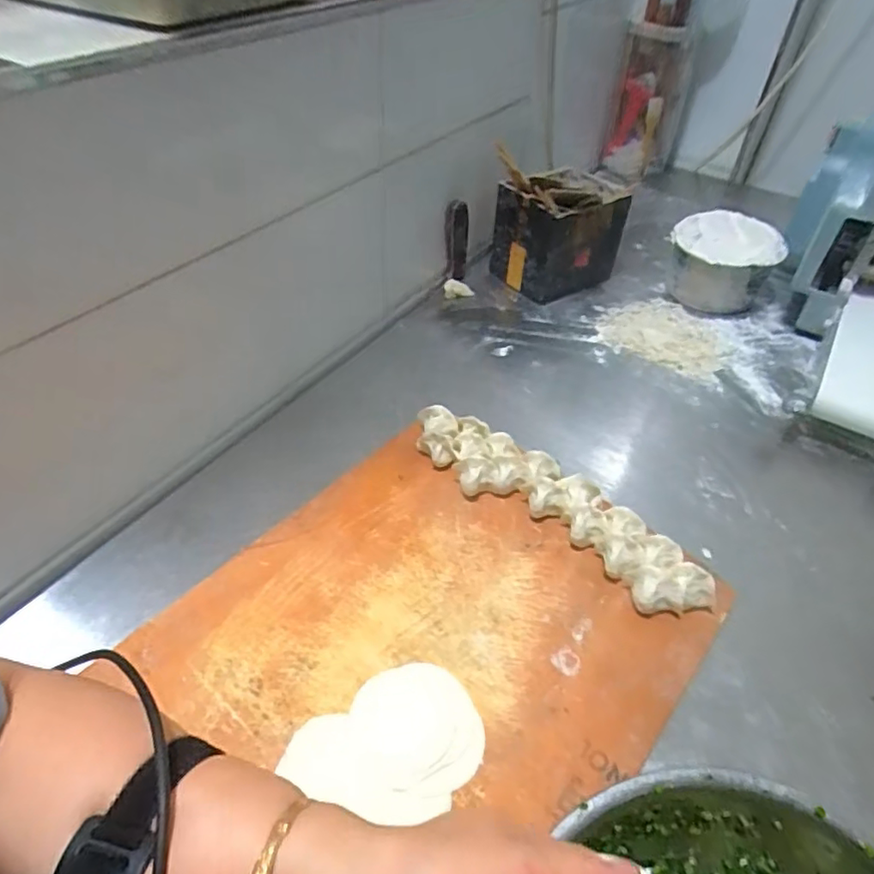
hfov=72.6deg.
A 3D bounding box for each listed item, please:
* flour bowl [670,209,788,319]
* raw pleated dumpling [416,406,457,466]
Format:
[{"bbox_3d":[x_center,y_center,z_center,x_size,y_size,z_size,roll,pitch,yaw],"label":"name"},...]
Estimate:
[{"bbox_3d":[0.427,-0.263,0.893,0.141,0.100,0.140,2,45,-2],"label":"flour bowl"},{"bbox_3d":[0.000,0.001,0.632,0.042,0.038,0.062,3,45,0],"label":"raw pleated dumpling"}]

